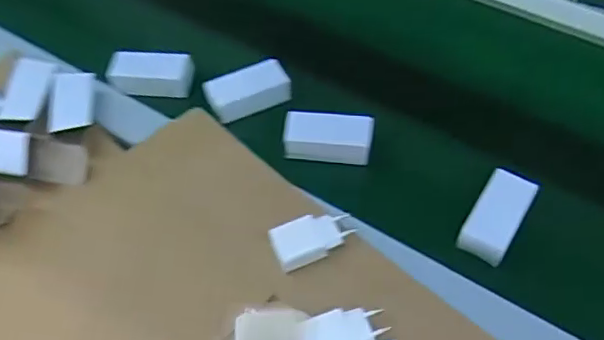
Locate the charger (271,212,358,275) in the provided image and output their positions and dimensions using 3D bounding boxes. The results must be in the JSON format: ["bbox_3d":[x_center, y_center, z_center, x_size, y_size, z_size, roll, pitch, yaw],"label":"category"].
[{"bbox_3d":[0.010,0.065,0.553,0.076,0.023,0.042,-22,74,-17],"label":"charger"}]

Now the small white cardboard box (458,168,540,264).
[{"bbox_3d":[0.195,0.044,0.579,0.046,0.027,0.094,27,59,20],"label":"small white cardboard box"}]

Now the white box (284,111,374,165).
[{"bbox_3d":[0.029,-0.036,0.645,0.094,0.027,0.050,6,54,6],"label":"white box"}]

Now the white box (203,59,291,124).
[{"bbox_3d":[-0.063,-0.095,0.689,0.094,0.037,0.045,-24,57,-15],"label":"white box"}]

